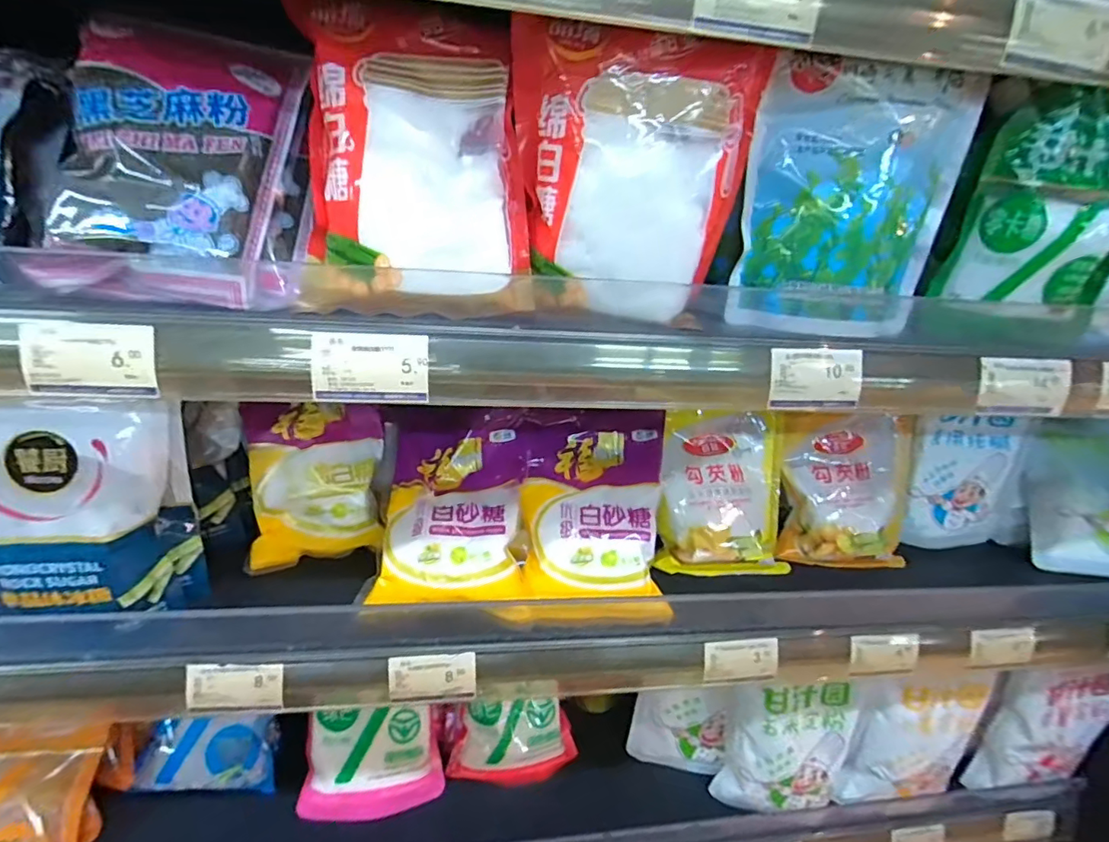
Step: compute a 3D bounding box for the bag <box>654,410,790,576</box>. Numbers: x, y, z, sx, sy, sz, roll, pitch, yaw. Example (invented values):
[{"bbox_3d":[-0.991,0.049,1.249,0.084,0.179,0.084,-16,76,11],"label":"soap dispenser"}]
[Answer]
[{"bbox_3d":[0.169,0.070,0.522,0.130,0.160,0.027,3,-10,-9],"label":"bag"}]

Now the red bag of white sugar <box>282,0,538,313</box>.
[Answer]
[{"bbox_3d":[-0.080,-0.153,0.306,0.131,0.161,0.048,0,23,-10],"label":"red bag of white sugar"}]

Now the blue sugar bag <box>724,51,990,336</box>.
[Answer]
[{"bbox_3d":[0.194,-0.139,0.338,0.137,0.159,0.022,2,19,-2],"label":"blue sugar bag"}]

